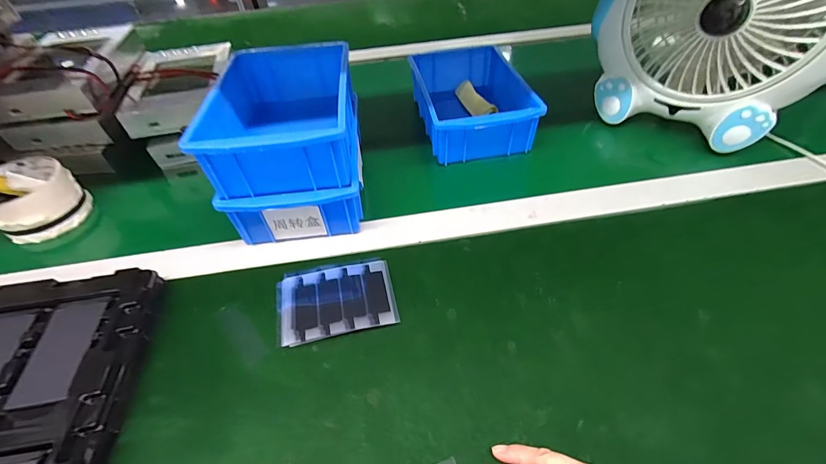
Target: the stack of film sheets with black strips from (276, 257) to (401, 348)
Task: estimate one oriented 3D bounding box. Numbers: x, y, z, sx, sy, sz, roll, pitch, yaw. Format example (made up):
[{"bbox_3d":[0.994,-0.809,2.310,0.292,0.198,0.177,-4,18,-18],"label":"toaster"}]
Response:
[{"bbox_3d":[-0.071,0.059,0.343,0.104,0.010,0.080,-11,48,-8],"label":"stack of film sheets with black strips"}]

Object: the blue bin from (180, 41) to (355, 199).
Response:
[{"bbox_3d":[-0.128,-0.123,0.386,0.127,0.064,0.200,-6,48,-1],"label":"blue bin"}]

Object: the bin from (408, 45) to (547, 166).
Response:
[{"bbox_3d":[0.075,-0.180,0.511,0.128,0.065,0.203,-8,48,-5],"label":"bin"}]

